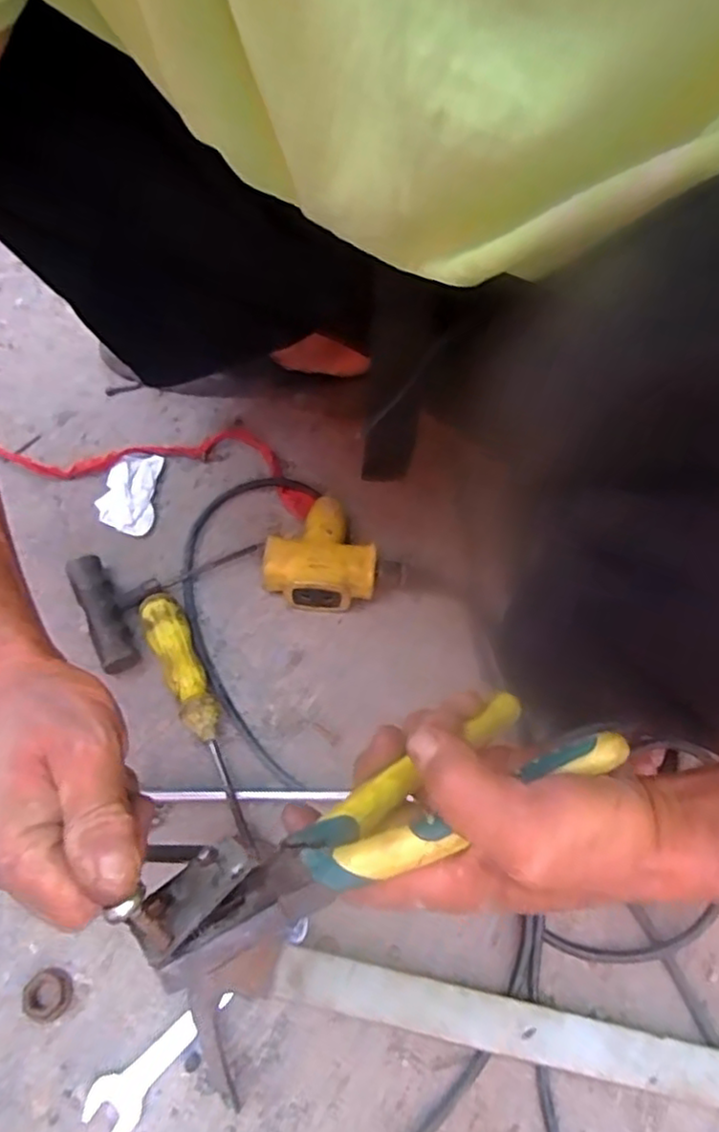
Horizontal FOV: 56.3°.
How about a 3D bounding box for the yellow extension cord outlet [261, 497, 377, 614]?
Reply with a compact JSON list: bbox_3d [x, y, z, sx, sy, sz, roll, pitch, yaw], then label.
[{"bbox_3d":[-0.029,-0.012,0.524,0.084,0.036,0.093,3,59,0],"label":"yellow extension cord outlet"}]

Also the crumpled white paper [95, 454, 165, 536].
[{"bbox_3d":[-0.194,-0.061,0.565,0.045,0.007,0.080,1,59,-2],"label":"crumpled white paper"}]

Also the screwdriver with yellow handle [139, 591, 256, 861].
[{"bbox_3d":[-0.106,0.098,0.455,0.028,0.034,0.192,-25,63,-16],"label":"screwdriver with yellow handle"}]

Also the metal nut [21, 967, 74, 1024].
[{"bbox_3d":[-0.176,0.243,0.379,0.027,0.006,0.026,1,59,-2],"label":"metal nut"}]

